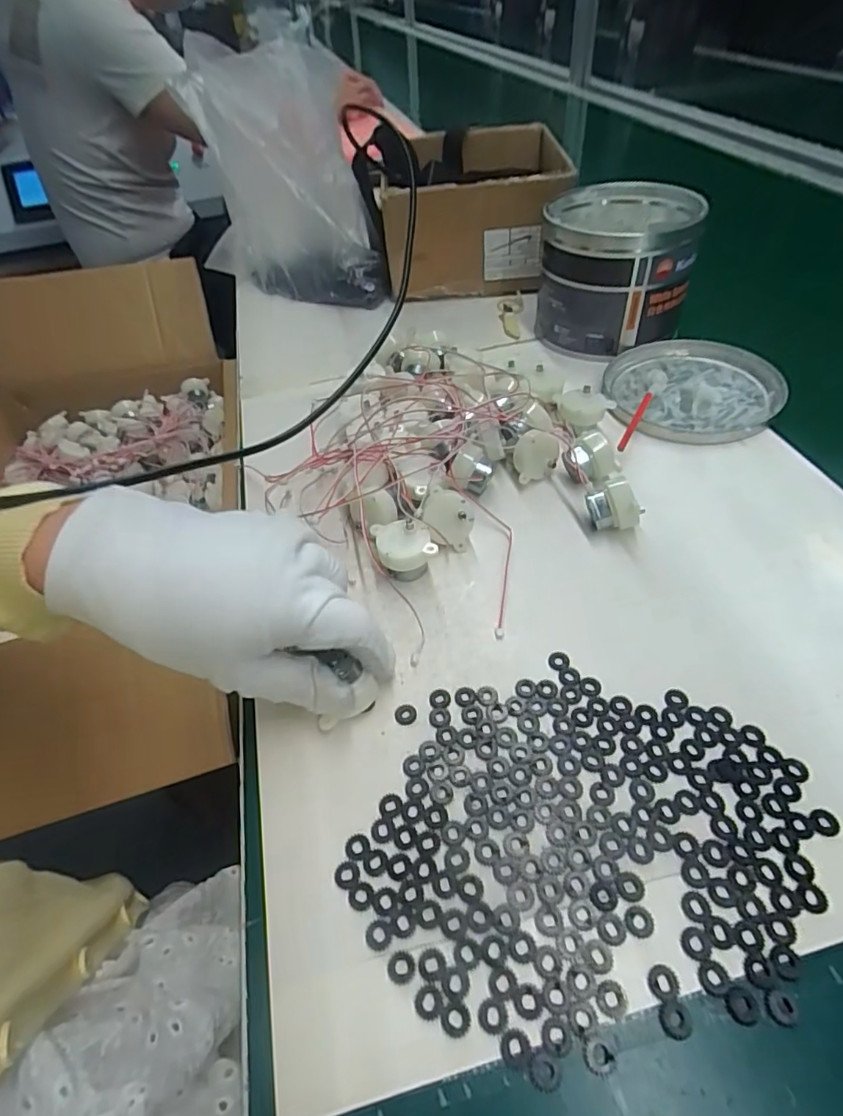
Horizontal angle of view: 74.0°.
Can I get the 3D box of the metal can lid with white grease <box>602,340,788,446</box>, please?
[{"bbox_3d":[0.215,-0.136,0.445,0.127,0.013,0.131,-3,47,3],"label":"metal can lid with white grease"}]

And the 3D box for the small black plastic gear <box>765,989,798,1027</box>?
[{"bbox_3d":[0.125,0.155,0.193,0.009,0.004,0.010,-5,47,0],"label":"small black plastic gear"}]

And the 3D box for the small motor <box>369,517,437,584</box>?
[{"bbox_3d":[-0.010,-0.004,0.337,0.033,0.028,0.030,-11,47,-5],"label":"small motor"}]

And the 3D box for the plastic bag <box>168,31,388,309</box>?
[{"bbox_3d":[-0.161,-0.422,0.621,0.247,0.264,0.068,10,30,25],"label":"plastic bag"}]

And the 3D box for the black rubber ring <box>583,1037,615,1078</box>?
[{"bbox_3d":[0.060,0.168,0.188,0.010,0.004,0.009,10,49,14],"label":"black rubber ring"}]

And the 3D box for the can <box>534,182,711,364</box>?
[{"bbox_3d":[0.168,-0.256,0.495,0.126,0.106,0.131,10,49,14],"label":"can"}]

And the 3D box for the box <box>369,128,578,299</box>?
[{"bbox_3d":[0.056,-0.382,0.620,0.186,0.110,0.205,1,47,6],"label":"box"}]

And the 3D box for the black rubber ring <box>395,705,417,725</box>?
[{"bbox_3d":[-0.008,0.078,0.279,0.011,0.004,0.010,-3,47,3],"label":"black rubber ring"}]

